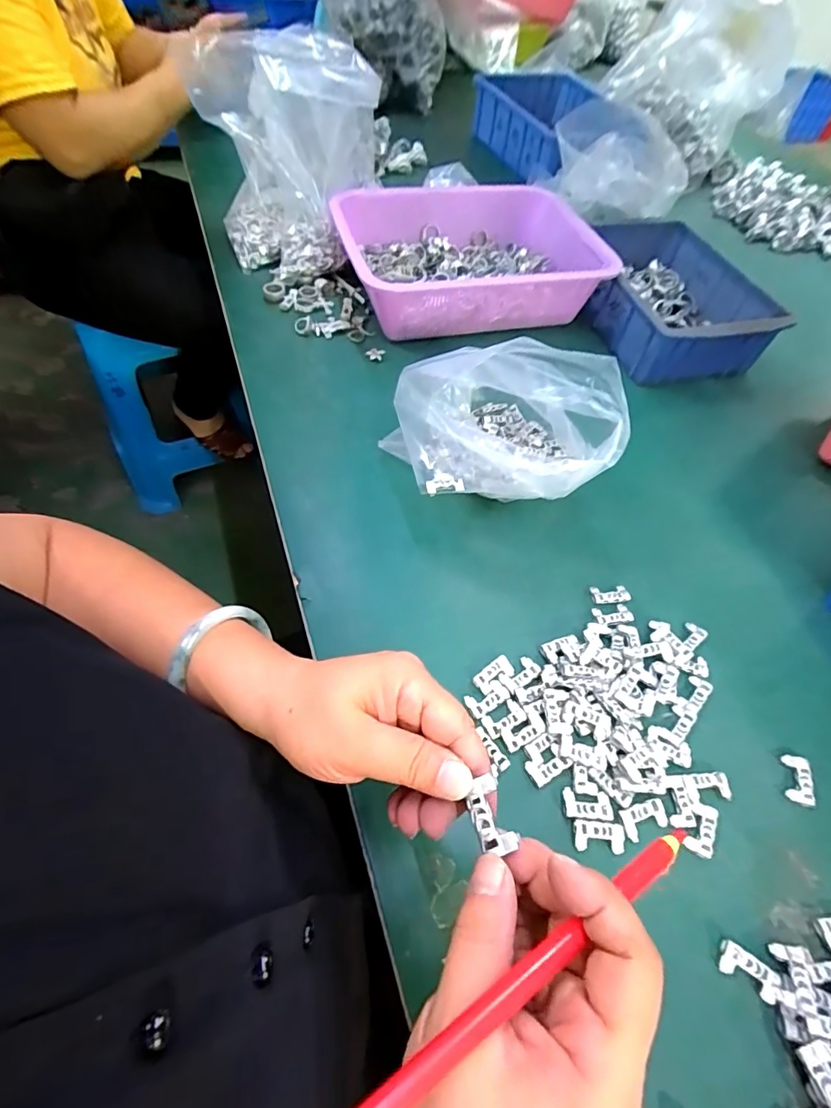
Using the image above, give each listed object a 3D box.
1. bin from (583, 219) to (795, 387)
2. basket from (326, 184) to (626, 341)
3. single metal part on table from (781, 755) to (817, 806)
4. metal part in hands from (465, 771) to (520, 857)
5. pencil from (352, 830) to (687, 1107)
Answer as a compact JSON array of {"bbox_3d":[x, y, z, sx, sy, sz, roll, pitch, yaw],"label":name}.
[{"bbox_3d":[0.307,-0.315,0.598,0.180,0.069,0.248,-5,58,-8],"label":"bin"},{"bbox_3d":[0.070,-0.363,0.596,0.307,0.078,0.224,-12,59,-12],"label":"basket"},{"bbox_3d":[0.260,0.154,0.328,0.017,0.007,0.030,15,57,5],"label":"single metal part on table"},{"bbox_3d":[0.032,0.109,0.203,0.016,0.005,0.026,-9,63,-11],"label":"metal part in hands"},{"bbox_3d":[0.045,0.140,0.167,0.162,0.004,0.010,-15,59,-30],"label":"pencil"}]

